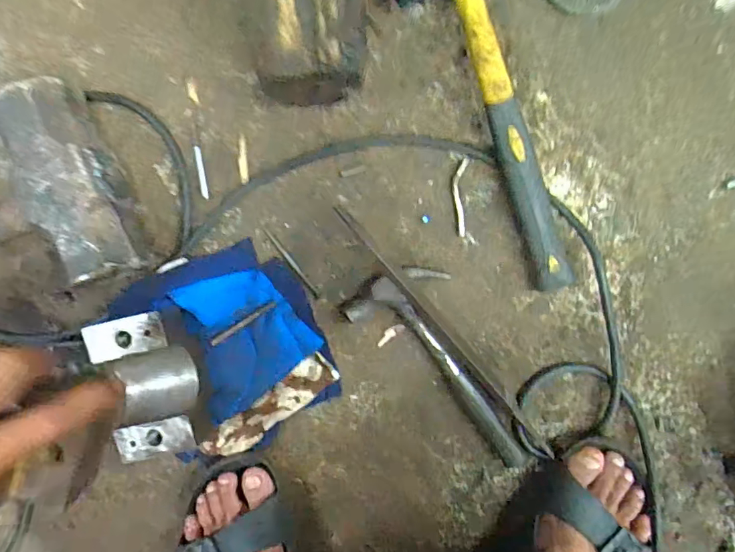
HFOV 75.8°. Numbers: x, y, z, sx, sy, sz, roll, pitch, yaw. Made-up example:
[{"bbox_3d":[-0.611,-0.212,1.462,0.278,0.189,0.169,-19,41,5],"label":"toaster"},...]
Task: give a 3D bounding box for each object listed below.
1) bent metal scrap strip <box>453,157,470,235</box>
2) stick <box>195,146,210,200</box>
[{"bbox_3d":[0.088,-0.075,0.451,0.014,0.005,0.073,3,94,1],"label":"bent metal scrap strip"},{"bbox_3d":[-0.160,-0.100,0.456,0.006,0.004,0.050,-8,93,2],"label":"stick"}]

